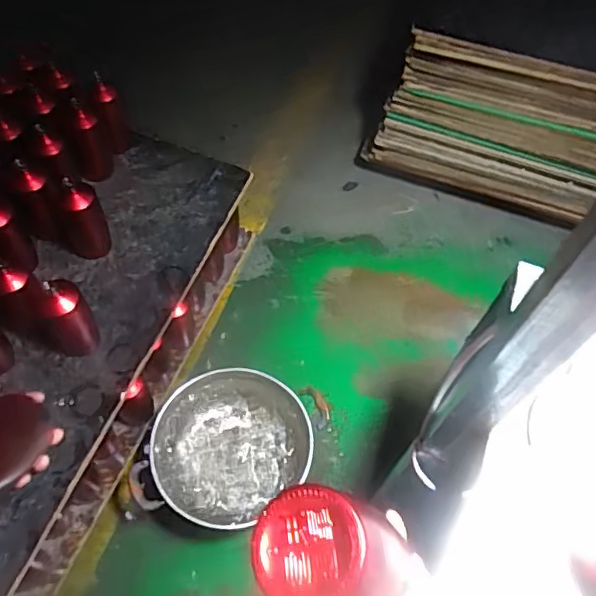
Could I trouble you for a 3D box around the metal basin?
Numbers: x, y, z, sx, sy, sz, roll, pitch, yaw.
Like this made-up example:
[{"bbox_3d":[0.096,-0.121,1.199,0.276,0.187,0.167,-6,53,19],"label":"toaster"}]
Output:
[{"bbox_3d":[-0.138,0.319,1.198,0.325,0.070,0.341,1,60,-1],"label":"metal basin"}]

